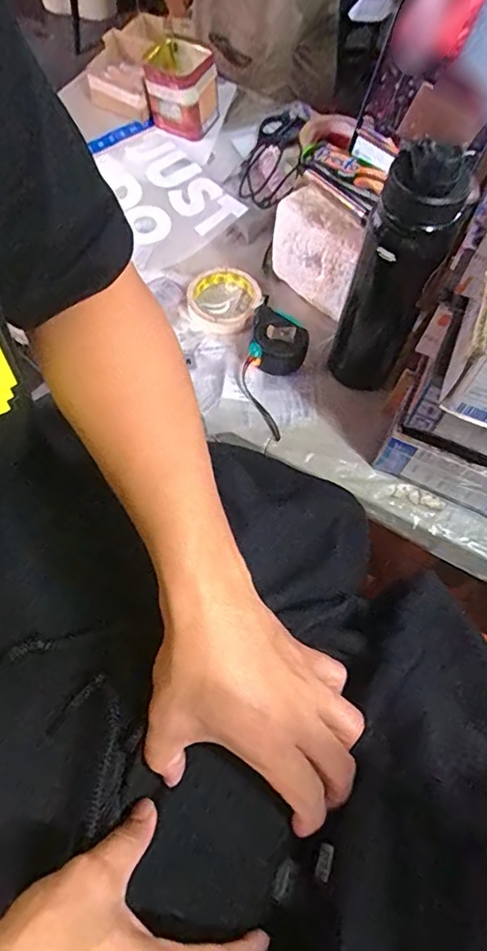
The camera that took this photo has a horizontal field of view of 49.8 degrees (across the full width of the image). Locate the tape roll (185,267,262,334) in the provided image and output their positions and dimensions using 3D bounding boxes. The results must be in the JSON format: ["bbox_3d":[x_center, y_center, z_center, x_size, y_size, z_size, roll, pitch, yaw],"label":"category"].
[{"bbox_3d":[-0.028,-0.225,0.675,0.099,0.023,0.088,-34,71,-16],"label":"tape roll"}]

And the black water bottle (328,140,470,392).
[{"bbox_3d":[0.148,-0.187,0.541,0.080,0.314,0.075,21,66,7],"label":"black water bottle"}]

